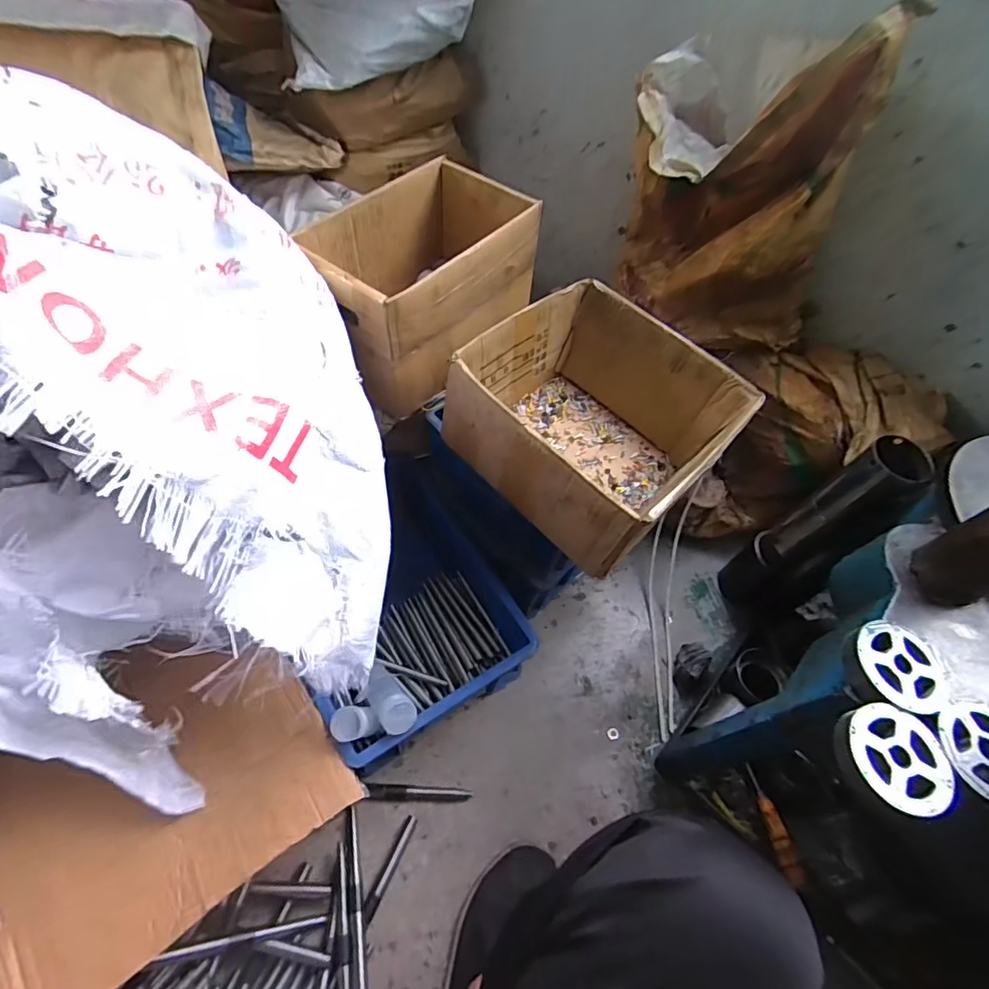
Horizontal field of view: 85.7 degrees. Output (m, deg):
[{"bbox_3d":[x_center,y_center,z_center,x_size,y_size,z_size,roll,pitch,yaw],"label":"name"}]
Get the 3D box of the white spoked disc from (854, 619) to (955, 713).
[{"bbox_3d":[0.345,0.144,0.450,0.080,0.015,0.071,37,60,19],"label":"white spoked disc"}]

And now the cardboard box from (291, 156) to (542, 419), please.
[{"bbox_3d":[-0.105,-0.307,0.779,0.206,0.183,0.320,32,59,16],"label":"cardboard box"}]

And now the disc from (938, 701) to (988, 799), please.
[{"bbox_3d":[0.389,0.203,0.420,0.072,0.010,0.072,3,56,-4],"label":"disc"}]

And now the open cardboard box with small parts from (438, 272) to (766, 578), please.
[{"bbox_3d":[0.130,-0.099,0.693,0.296,0.148,0.292,41,62,21],"label":"open cardboard box with small parts"}]

